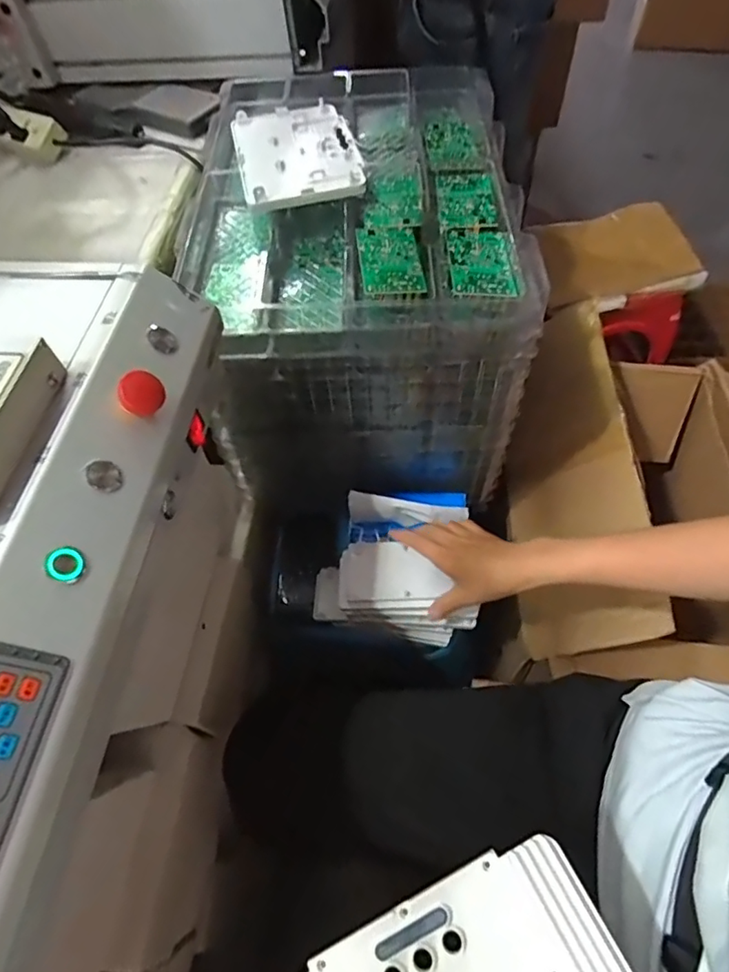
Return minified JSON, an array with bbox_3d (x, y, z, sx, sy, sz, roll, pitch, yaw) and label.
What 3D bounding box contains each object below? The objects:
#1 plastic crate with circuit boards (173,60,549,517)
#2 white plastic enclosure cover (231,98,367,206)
[{"bbox_3d":[-0.005,-0.274,0.735,0.346,0.338,0.471,-3,57,2],"label":"plastic crate with circuit boards"},{"bbox_3d":[-0.077,-0.378,0.610,0.130,0.016,0.187,-12,57,-4],"label":"white plastic enclosure cover"}]

